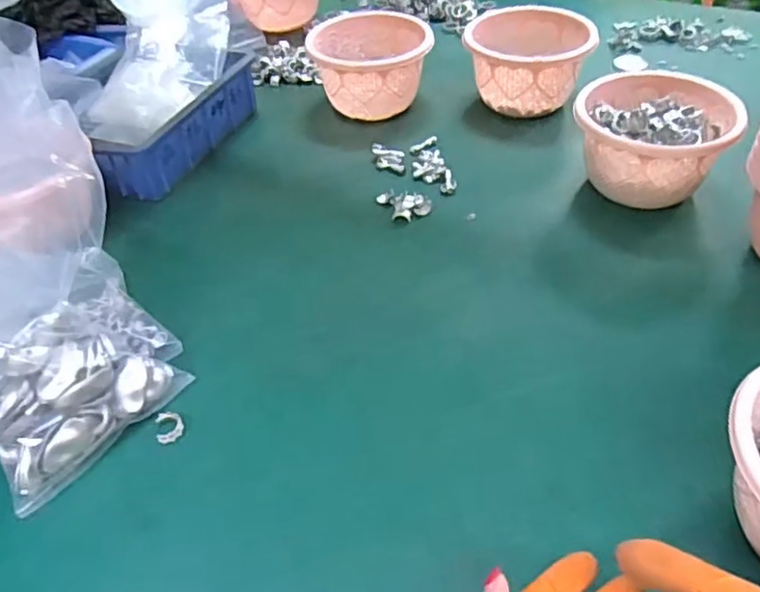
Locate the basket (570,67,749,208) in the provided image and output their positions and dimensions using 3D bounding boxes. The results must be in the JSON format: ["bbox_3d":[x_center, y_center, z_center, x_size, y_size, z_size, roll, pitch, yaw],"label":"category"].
[{"bbox_3d":[0.267,-0.152,0.635,0.145,0.083,0.143,24,49,25],"label":"basket"}]

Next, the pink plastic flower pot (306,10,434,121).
[{"bbox_3d":[-0.012,-0.279,0.790,0.139,0.088,0.133,-1,44,1],"label":"pink plastic flower pot"}]

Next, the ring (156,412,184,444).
[{"bbox_3d":[-0.156,0.097,0.476,0.019,0.004,0.026,-11,45,-10],"label":"ring"}]

